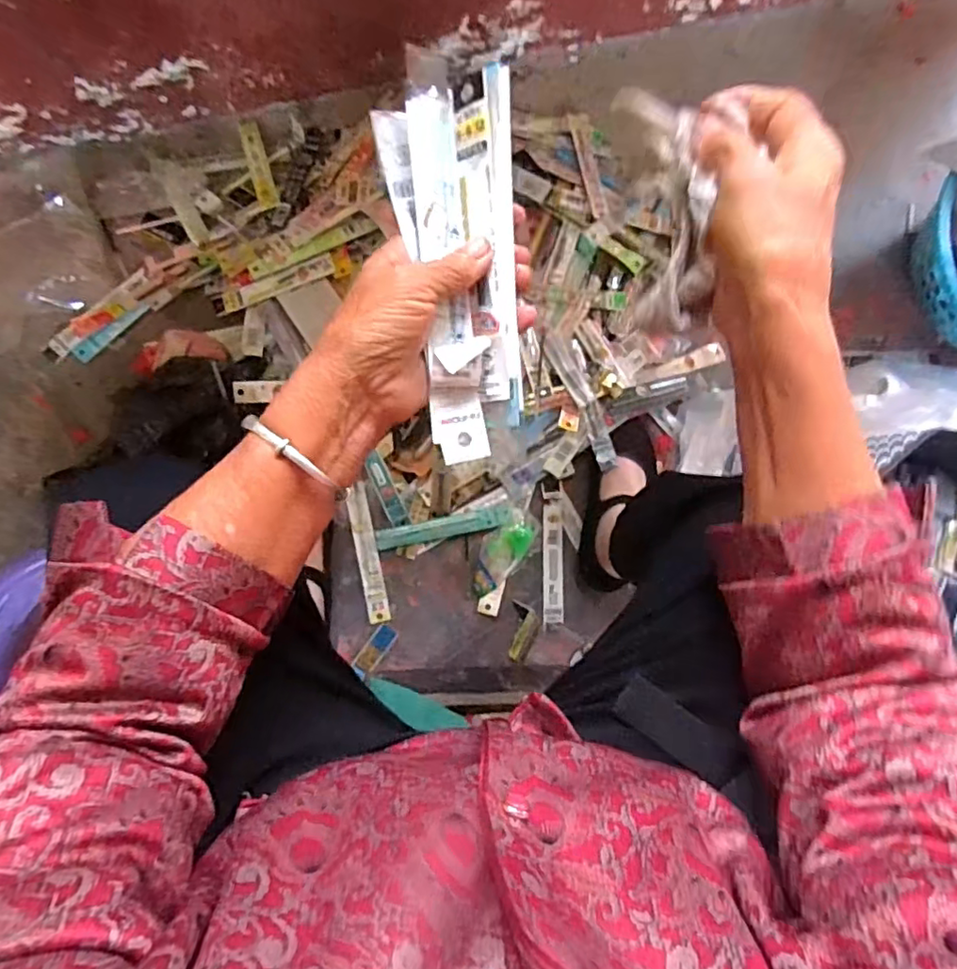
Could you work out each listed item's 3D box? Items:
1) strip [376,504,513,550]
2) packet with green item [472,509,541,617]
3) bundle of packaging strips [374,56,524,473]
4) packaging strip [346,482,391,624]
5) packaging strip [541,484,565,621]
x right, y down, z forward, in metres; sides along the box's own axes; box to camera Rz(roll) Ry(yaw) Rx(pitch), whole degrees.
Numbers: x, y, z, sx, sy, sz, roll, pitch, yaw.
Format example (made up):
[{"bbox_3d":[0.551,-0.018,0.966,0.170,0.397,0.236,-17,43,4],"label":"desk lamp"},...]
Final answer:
[{"bbox_3d":[-0.043,0.053,0.750,0.171,0.011,0.026,-11,85,-7],"label":"strip"},{"bbox_3d":[0.028,0.094,0.751,0.057,0.016,0.133,29,82,-2],"label":"packet with green item"},{"bbox_3d":[-0.012,-0.116,0.307,0.062,0.015,0.200,-5,94,-6],"label":"bundle of packaging strips"},{"bbox_3d":[-0.138,0.085,0.743,0.027,0.004,0.172,-11,85,-7],"label":"packaging strip"},{"bbox_3d":[0.096,0.091,0.767,0.026,0.009,0.173,0,84,-6],"label":"packaging strip"}]

